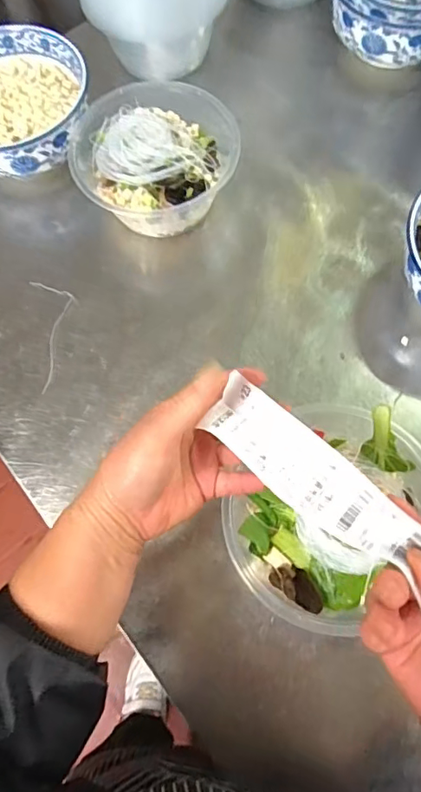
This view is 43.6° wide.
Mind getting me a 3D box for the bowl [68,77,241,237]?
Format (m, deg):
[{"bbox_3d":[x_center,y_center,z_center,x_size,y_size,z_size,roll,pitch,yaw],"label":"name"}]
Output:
[{"bbox_3d":[-0.059,-0.247,0.565,0.161,0.092,0.156,-1,70,2],"label":"bowl"}]

